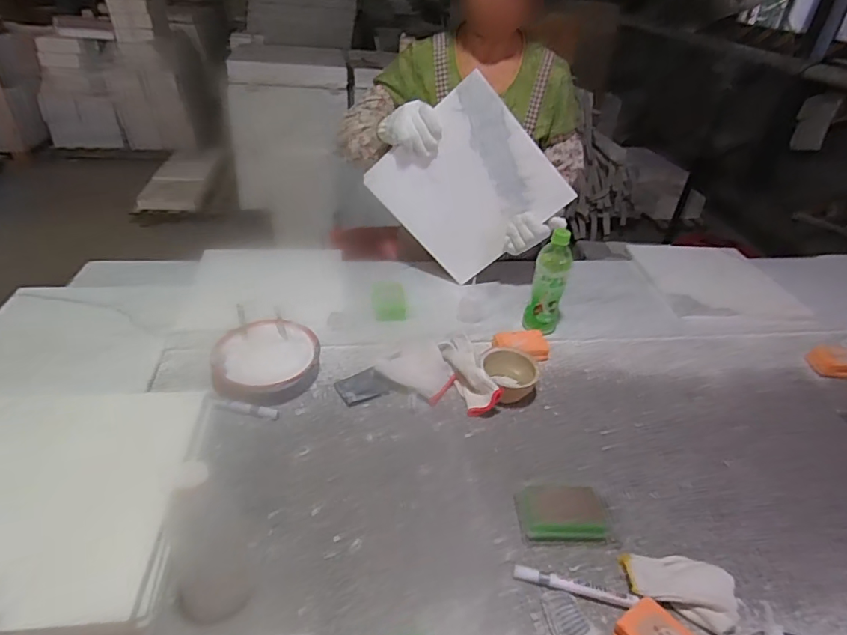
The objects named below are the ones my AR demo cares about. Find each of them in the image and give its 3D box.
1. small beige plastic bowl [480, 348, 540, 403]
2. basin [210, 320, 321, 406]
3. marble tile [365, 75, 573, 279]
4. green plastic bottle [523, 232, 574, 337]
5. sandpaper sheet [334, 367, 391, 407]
[{"bbox_3d":[0.144,0.095,0.850,0.093,0.056,0.097,3,36,-2],"label":"small beige plastic bowl"},{"bbox_3d":[-0.253,0.075,0.816,0.164,0.066,0.137,-11,41,-19],"label":"basin"},{"bbox_3d":[0.089,-0.257,0.993,0.300,0.296,0.017,46,26,-17],"label":"marble tile"},{"bbox_3d":[0.235,-0.059,0.942,0.061,0.203,0.063,3,38,-2],"label":"green plastic bottle"},{"bbox_3d":[-0.099,0.112,0.820,0.077,0.007,0.062,-23,50,-21],"label":"sandpaper sheet"}]

